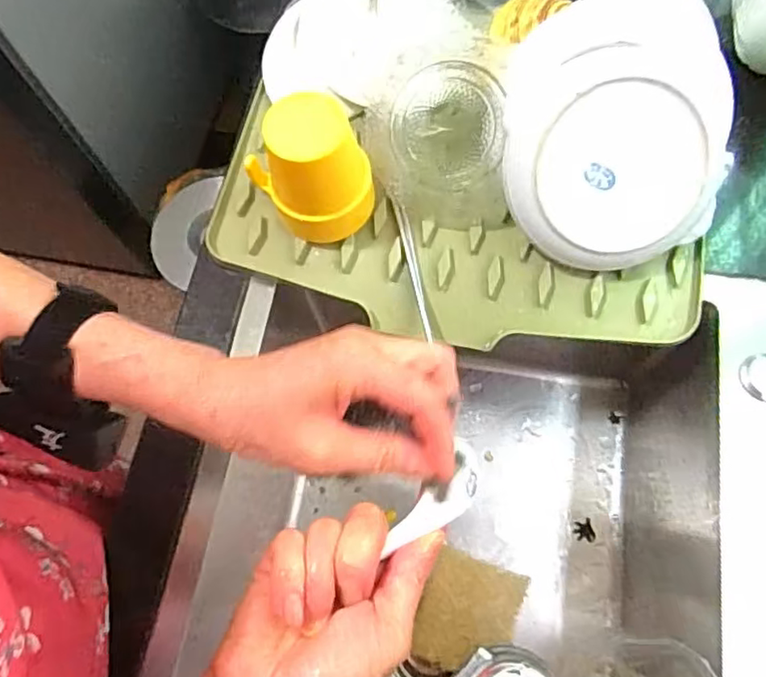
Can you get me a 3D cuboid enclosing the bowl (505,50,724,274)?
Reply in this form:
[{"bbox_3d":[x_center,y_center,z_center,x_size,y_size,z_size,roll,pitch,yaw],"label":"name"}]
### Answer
[{"bbox_3d":[0.165,-0.129,0.449,0.144,0.046,0.149,2,108,5],"label":"bowl"}]

